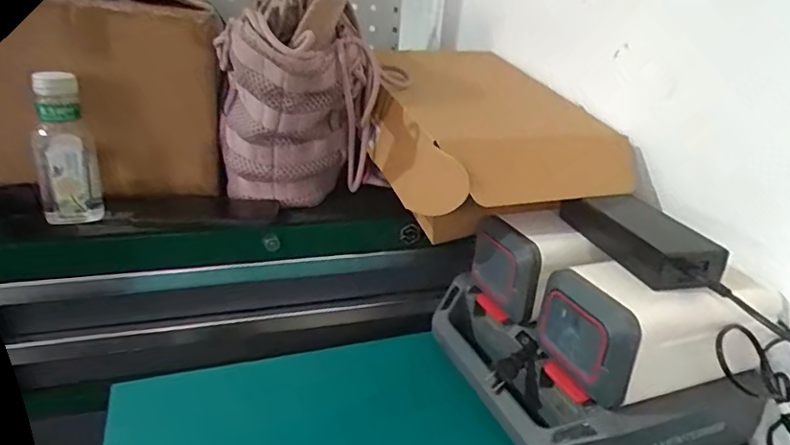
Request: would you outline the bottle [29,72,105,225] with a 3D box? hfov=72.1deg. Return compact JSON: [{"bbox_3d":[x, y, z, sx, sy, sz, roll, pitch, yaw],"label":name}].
[{"bbox_3d":[-0.355,-0.077,0.581,0.056,0.158,0.048,-9,26,-30],"label":"bottle"}]

